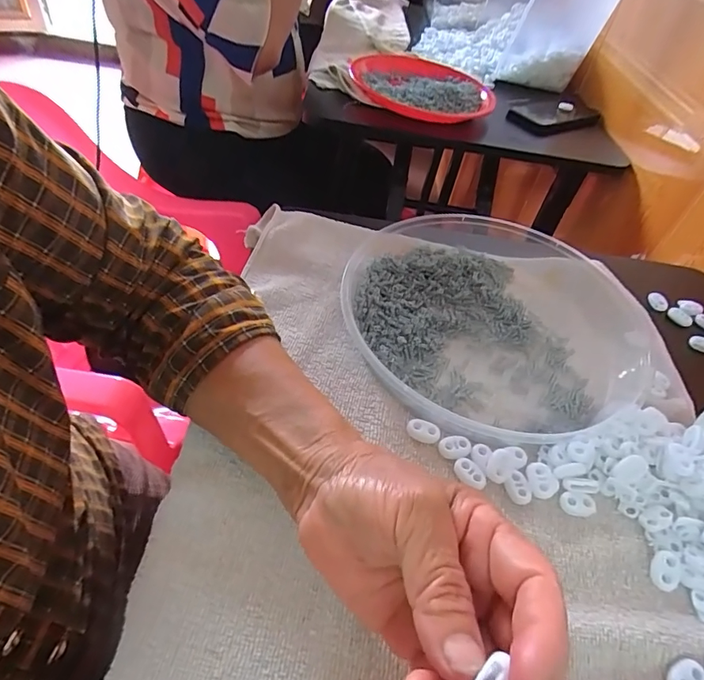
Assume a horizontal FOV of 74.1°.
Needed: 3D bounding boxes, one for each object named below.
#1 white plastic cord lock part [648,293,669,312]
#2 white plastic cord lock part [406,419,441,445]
[{"bbox_3d":[0.302,-0.038,0.460,0.008,0.013,0.020,-16,51,-21],"label":"white plastic cord lock part"},{"bbox_3d":[0.048,0.060,0.311,0.022,0.004,0.015,17,47,9],"label":"white plastic cord lock part"}]

